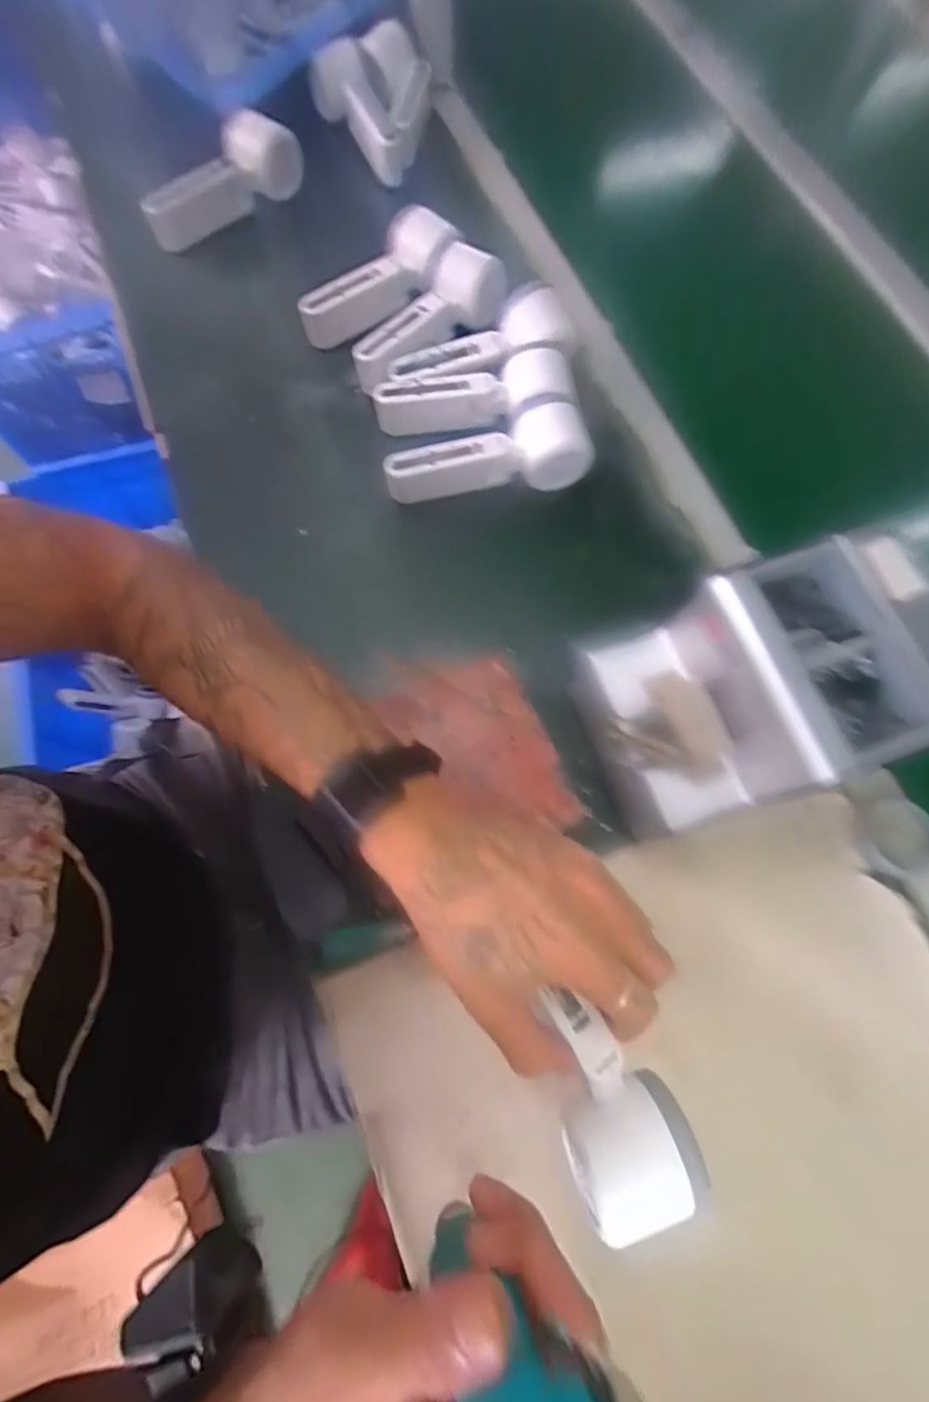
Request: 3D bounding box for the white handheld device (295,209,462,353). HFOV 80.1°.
[{"bbox_3d":[-0.073,-0.369,0.490,0.155,0.048,0.049,-34,76,6],"label":"white handheld device"}]

